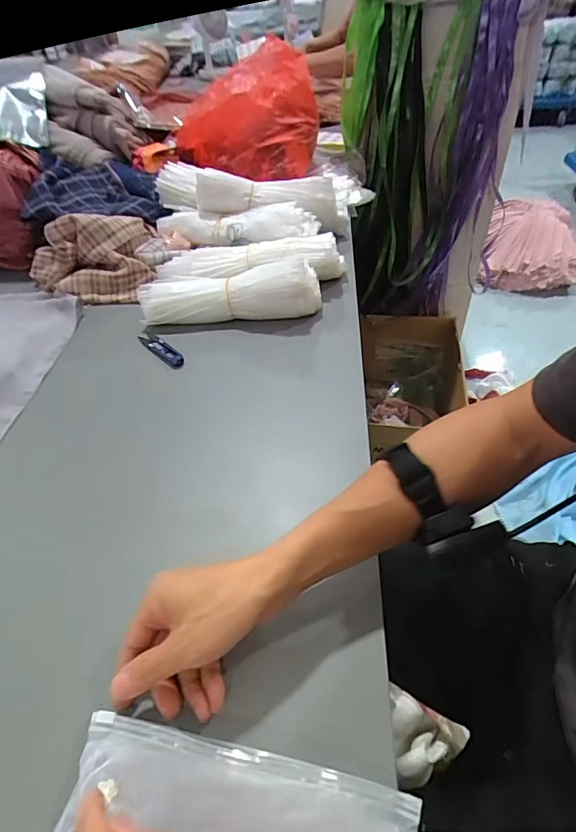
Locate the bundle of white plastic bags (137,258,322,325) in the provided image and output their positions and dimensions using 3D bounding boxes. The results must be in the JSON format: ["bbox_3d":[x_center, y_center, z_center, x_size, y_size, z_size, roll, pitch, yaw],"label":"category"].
[{"bbox_3d":[-0.082,-0.182,0.642,0.256,0.069,0.074,-2,48,4],"label":"bundle of white plastic bags"}]

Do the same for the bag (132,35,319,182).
[{"bbox_3d":[-0.128,-0.597,0.885,0.331,0.181,0.228,3,48,8],"label":"bag"}]

